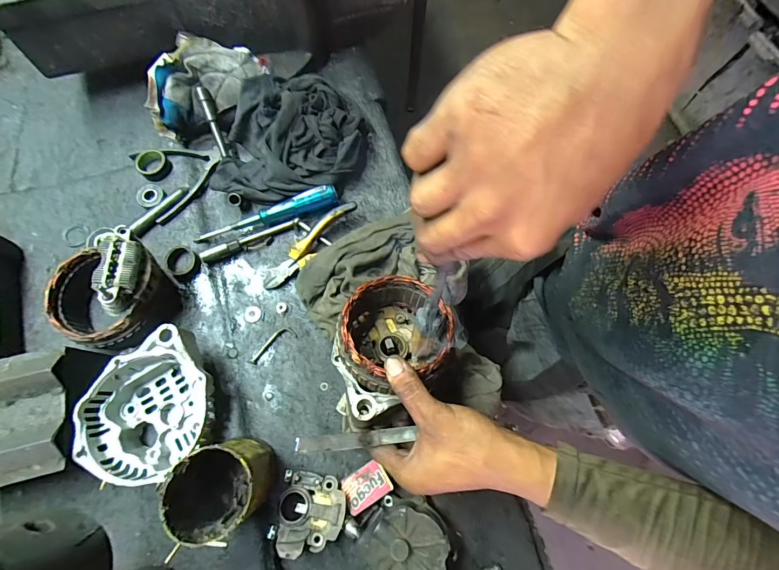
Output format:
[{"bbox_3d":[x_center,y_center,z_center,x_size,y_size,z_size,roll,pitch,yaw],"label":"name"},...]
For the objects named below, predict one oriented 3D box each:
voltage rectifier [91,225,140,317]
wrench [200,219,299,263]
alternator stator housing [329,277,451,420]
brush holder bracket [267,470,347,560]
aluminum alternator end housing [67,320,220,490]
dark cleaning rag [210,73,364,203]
[{"bbox_3d":[-0.277,-0.019,0.373,0.035,0.031,0.089,-8,74,-3],"label":"voltage rectifier"},{"bbox_3d":[-0.184,-0.061,0.488,0.129,0.021,0.016,-25,75,-8],"label":"wrench"},{"bbox_3d":[-0.006,0.062,0.382,0.103,0.089,0.129,37,76,9],"label":"alternator stator housing"},{"bbox_3d":[-0.084,0.241,0.389,0.072,0.038,0.071,8,73,1],"label":"brush holder bracket"},{"bbox_3d":[-0.250,0.124,0.395,0.103,0.081,0.143,23,74,6],"label":"aluminum alternator end housing"},{"bbox_3d":[-0.139,-0.200,0.494,0.210,0.086,0.148,-13,74,-5],"label":"dark cleaning rag"}]

